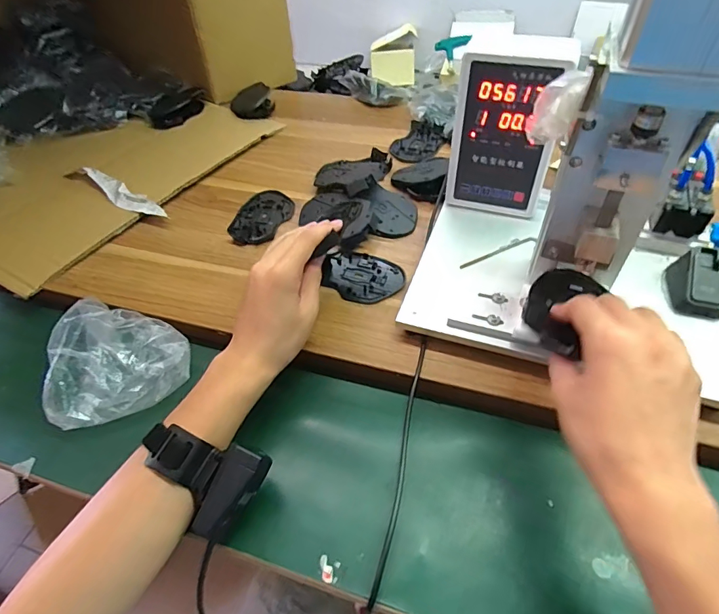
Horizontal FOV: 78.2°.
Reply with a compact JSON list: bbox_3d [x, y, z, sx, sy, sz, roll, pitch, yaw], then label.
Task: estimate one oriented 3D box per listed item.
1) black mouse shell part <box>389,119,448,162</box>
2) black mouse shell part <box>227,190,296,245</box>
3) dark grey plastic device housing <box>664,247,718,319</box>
[{"bbox_3d":[0.096,-0.266,0.716,0.069,0.014,0.115,23,53,23],"label":"black mouse shell part"},{"bbox_3d":[-0.132,-0.124,0.593,0.071,0.012,0.117,15,51,17],"label":"black mouse shell part"},{"bbox_3d":[0.328,-0.027,0.427,0.038,0.037,0.064,10,50,13],"label":"dark grey plastic device housing"}]

